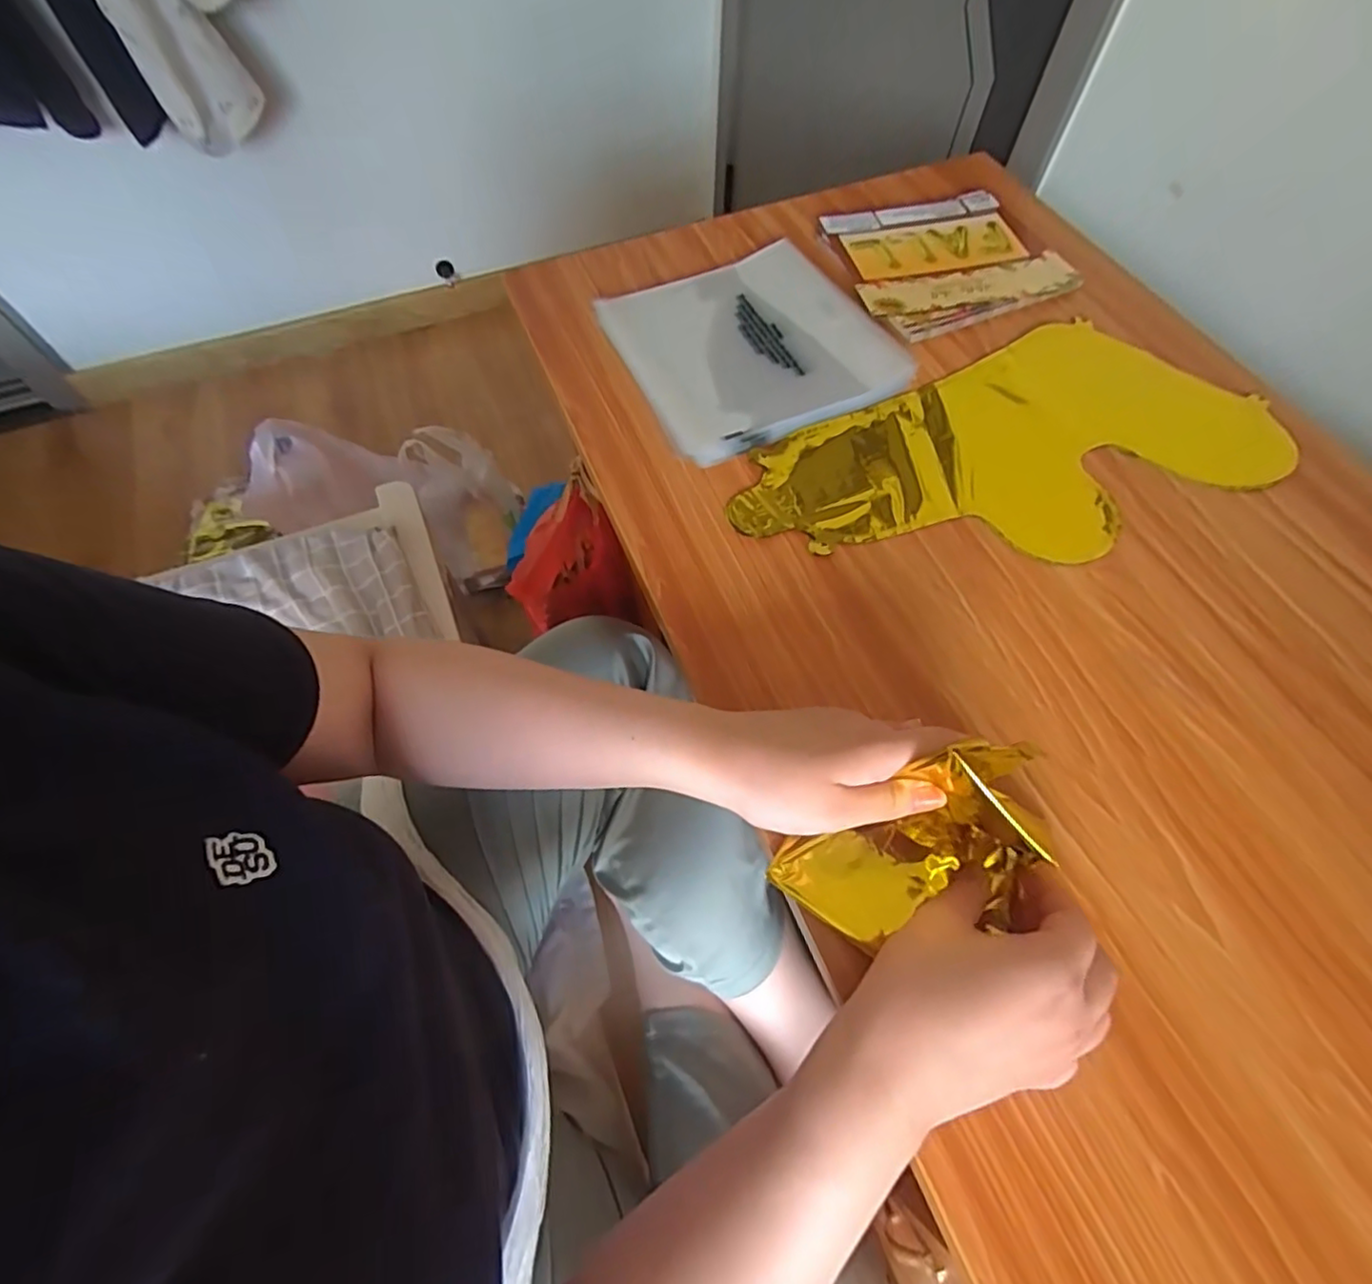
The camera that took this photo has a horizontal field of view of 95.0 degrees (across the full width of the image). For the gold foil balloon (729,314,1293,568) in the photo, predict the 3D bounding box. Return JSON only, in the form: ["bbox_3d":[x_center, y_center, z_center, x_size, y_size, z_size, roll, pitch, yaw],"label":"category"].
[{"bbox_3d":[0.252,-0.143,0.486,0.419,0.009,0.197,-26,66,-12],"label":"gold foil balloon"}]

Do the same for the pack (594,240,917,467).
[{"bbox_3d":[0.058,-0.259,0.542,0.210,0.012,0.203,-23,65,-10],"label":"pack"}]

